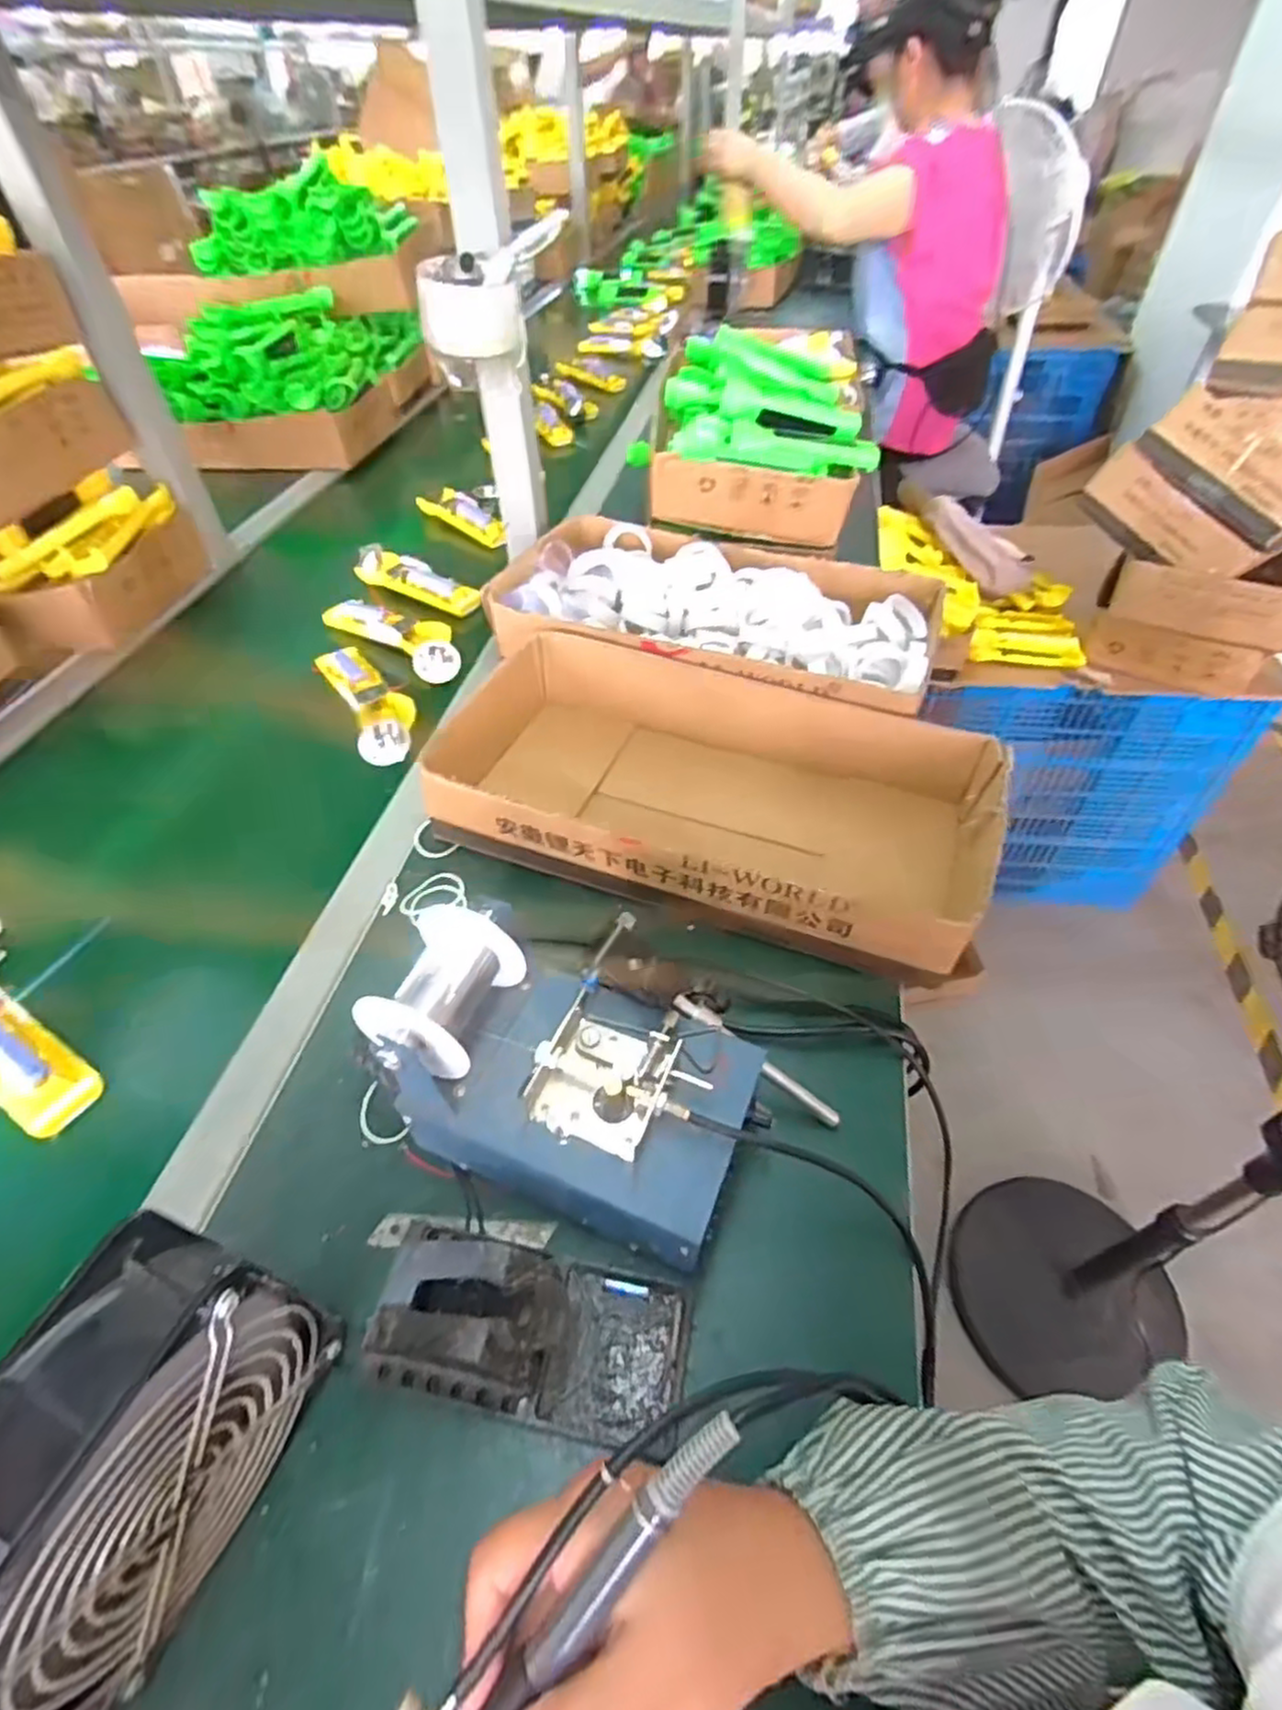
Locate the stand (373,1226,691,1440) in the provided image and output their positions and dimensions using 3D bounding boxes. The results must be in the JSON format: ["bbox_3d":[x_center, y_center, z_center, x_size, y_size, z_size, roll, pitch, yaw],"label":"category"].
[{"bbox_3d":[-0.056,0.225,0.353,0.149,0.068,0.070,9,49,9],"label":"stand"}]

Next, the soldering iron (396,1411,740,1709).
[{"bbox_3d":[-0.042,0.257,0.229,0.032,0.017,0.205,38,87,30],"label":"soldering iron"}]

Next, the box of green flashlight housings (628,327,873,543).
[{"bbox_3d":[0.161,-0.540,0.912,0.239,0.107,0.423,8,48,8],"label":"box of green flashlight housings"}]

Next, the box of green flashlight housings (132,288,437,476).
[{"bbox_3d":[-0.609,-0.875,1.325,0.341,0.171,0.501,10,49,9],"label":"box of green flashlight housings"}]

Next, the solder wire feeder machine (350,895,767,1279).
[{"bbox_3d":[-0.038,0.117,0.412,0.199,0.122,0.137,16,50,14],"label":"solder wire feeder machine"}]

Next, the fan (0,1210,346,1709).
[{"bbox_3d":[-0.198,0.239,0.285,0.059,0.147,0.147,19,51,17],"label":"fan"}]

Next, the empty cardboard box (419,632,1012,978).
[{"bbox_3d":[0.062,-0.055,0.603,0.426,0.078,0.234,16,50,15],"label":"empty cardboard box"}]

